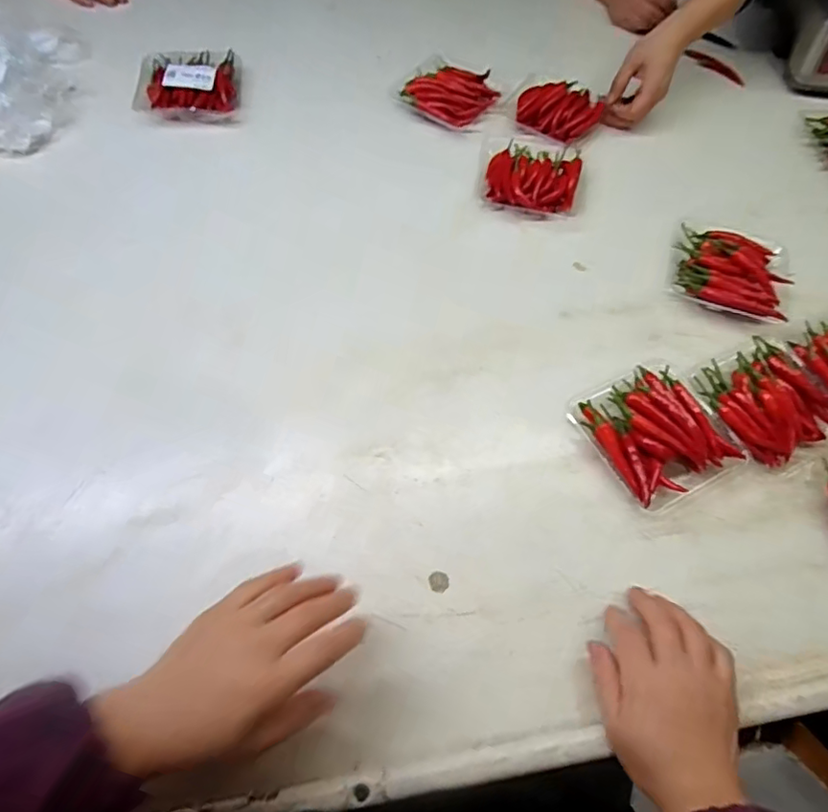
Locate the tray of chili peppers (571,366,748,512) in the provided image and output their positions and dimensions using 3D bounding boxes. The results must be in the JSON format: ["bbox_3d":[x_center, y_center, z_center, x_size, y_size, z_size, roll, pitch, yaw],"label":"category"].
[{"bbox_3d":[0.221,0.019,0.501,0.119,0.030,0.124,-26,66,-17],"label":"tray of chili peppers"}]

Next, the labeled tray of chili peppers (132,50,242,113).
[{"bbox_3d":[-0.290,-0.424,0.714,0.128,0.034,0.117,1,61,-4],"label":"labeled tray of chili peppers"}]

